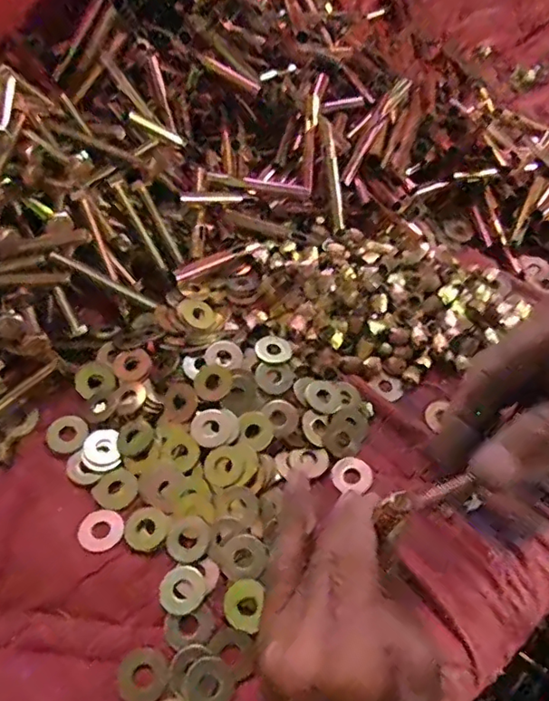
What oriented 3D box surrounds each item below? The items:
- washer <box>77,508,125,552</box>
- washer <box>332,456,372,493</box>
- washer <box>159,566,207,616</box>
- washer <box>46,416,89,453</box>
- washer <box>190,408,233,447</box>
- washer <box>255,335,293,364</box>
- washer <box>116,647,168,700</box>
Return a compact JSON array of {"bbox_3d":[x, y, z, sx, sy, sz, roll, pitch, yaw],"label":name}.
[{"bbox_3d":[-0.098,0.101,0.313,0.025,0.004,0.024,2,54,-3],"label":"washer"},{"bbox_3d":[0.048,0.076,0.344,0.024,0.004,0.022,2,54,-3],"label":"washer"},{"bbox_3d":[-0.049,0.127,0.295,0.023,0.004,0.024,2,54,-3],"label":"washer"},{"bbox_3d":[-0.129,0.051,0.346,0.025,0.004,0.024,38,60,21],"label":"washer"},{"bbox_3d":[-0.039,0.047,0.342,0.023,0.004,0.025,2,54,-3],"label":"washer"},{"bbox_3d":[-0.001,-0.001,0.374,0.024,0.004,0.024,2,54,-3],"label":"washer"},{"bbox_3d":[-0.065,0.160,0.272,0.024,0.004,0.024,2,54,-3],"label":"washer"}]

